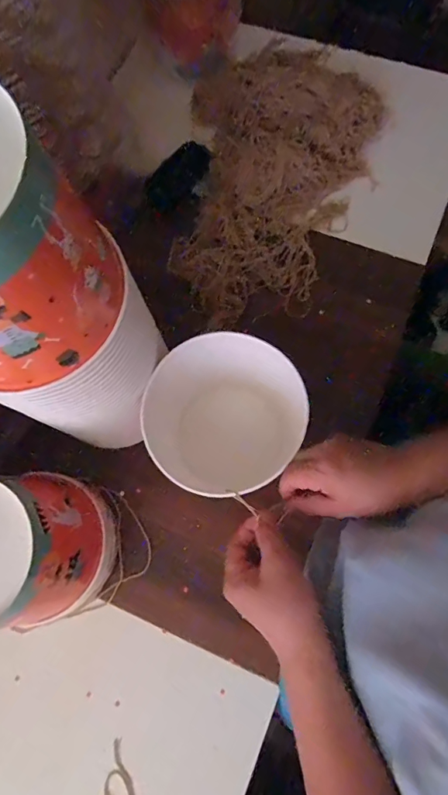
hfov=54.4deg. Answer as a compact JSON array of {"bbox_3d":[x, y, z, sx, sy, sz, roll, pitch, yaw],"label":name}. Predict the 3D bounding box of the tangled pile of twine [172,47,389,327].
[{"bbox_3d":[0.080,-0.291,0.598,0.276,0.090,0.394,5,77,3],"label":"tangled pile of twine"}]

